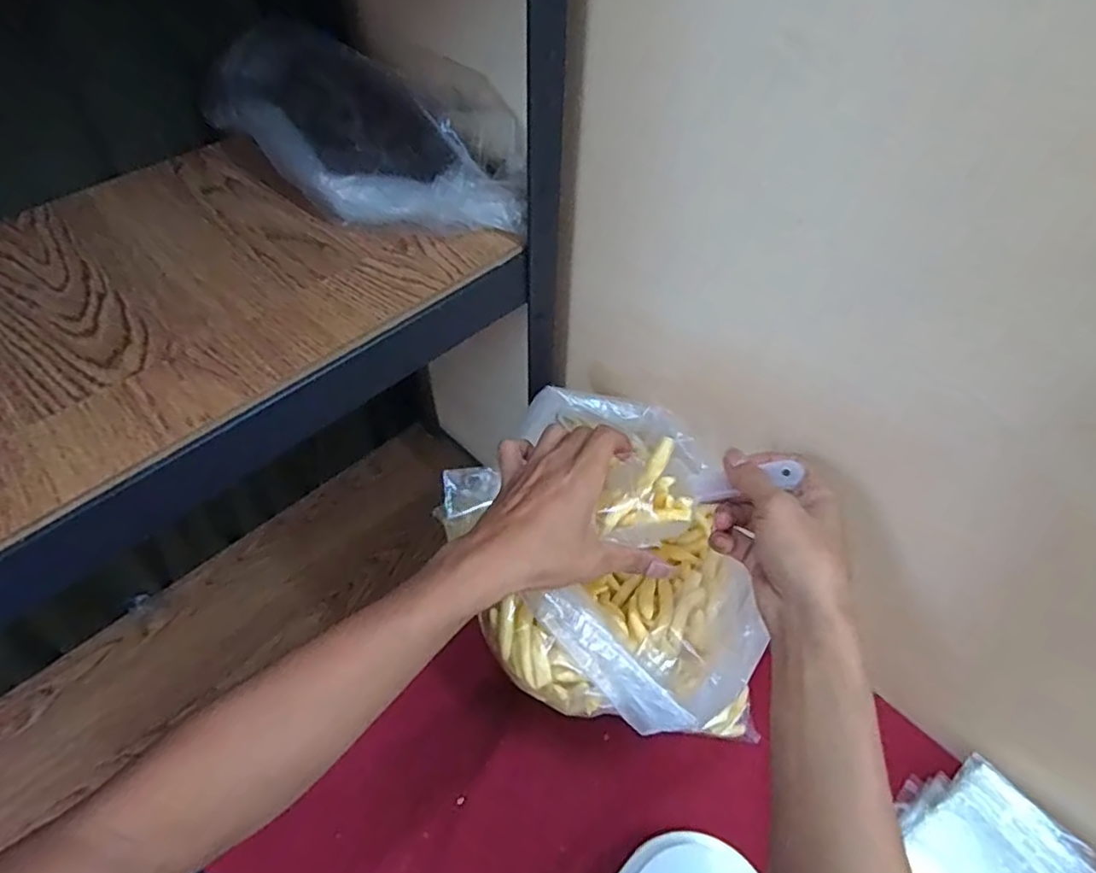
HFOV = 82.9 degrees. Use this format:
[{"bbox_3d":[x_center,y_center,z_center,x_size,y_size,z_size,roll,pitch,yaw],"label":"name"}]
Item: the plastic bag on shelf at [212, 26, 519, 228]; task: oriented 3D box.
[{"bbox_3d":[-0.144,-0.243,0.503,0.297,0.081,0.127,36,60,23],"label":"plastic bag on shelf"}]

